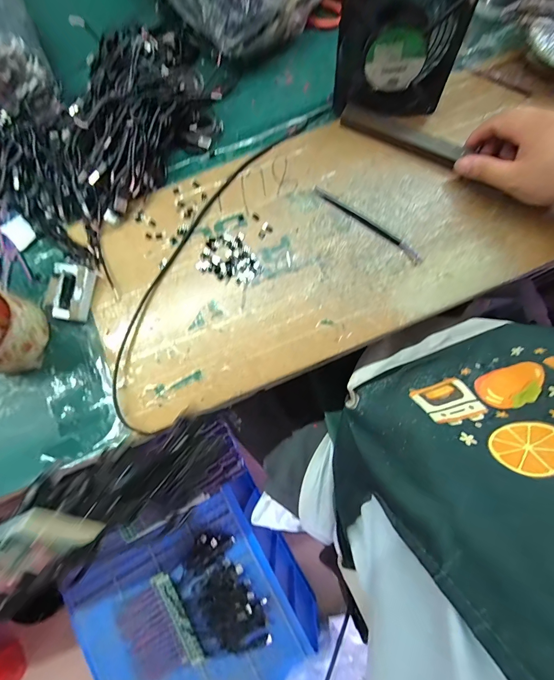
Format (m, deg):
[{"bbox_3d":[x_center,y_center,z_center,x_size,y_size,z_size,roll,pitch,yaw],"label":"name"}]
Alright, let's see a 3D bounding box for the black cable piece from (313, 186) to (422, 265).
[{"bbox_3d":[0.102,-0.131,0.375,0.142,0.005,0.014,38,81,9],"label":"black cable piece"}]

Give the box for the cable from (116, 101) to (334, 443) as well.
[{"bbox_3d":[-0.071,-0.109,0.376,0.079,0.014,0.427,24,79,13],"label":"cable"}]

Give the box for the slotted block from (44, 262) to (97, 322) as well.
[{"bbox_3d":[-0.223,-0.051,0.361,0.044,0.019,0.057,14,78,4],"label":"slotted block"}]

